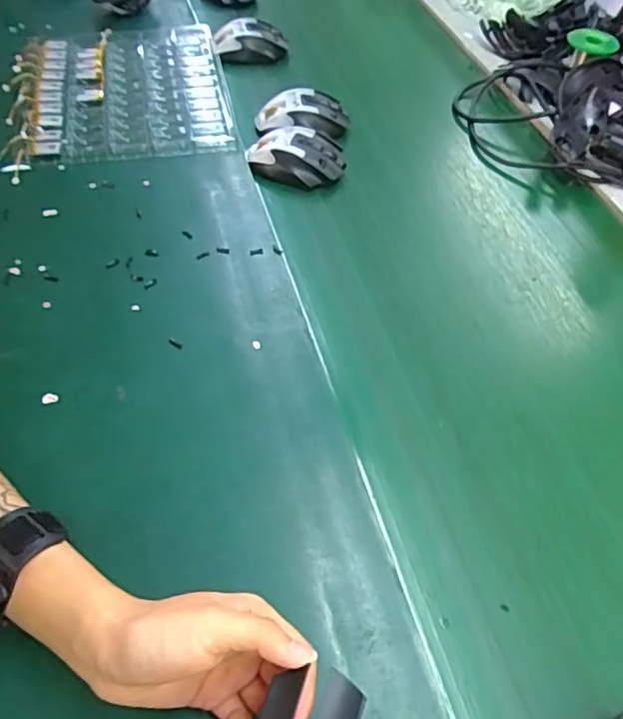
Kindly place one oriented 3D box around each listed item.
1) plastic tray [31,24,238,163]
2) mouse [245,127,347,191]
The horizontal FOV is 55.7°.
[{"bbox_3d":[-0.235,-0.353,0.769,0.242,0.025,0.292,-7,53,-9],"label":"plastic tray"},{"bbox_3d":[-0.019,-0.234,0.692,0.116,0.047,0.067,0,52,-4],"label":"mouse"}]

